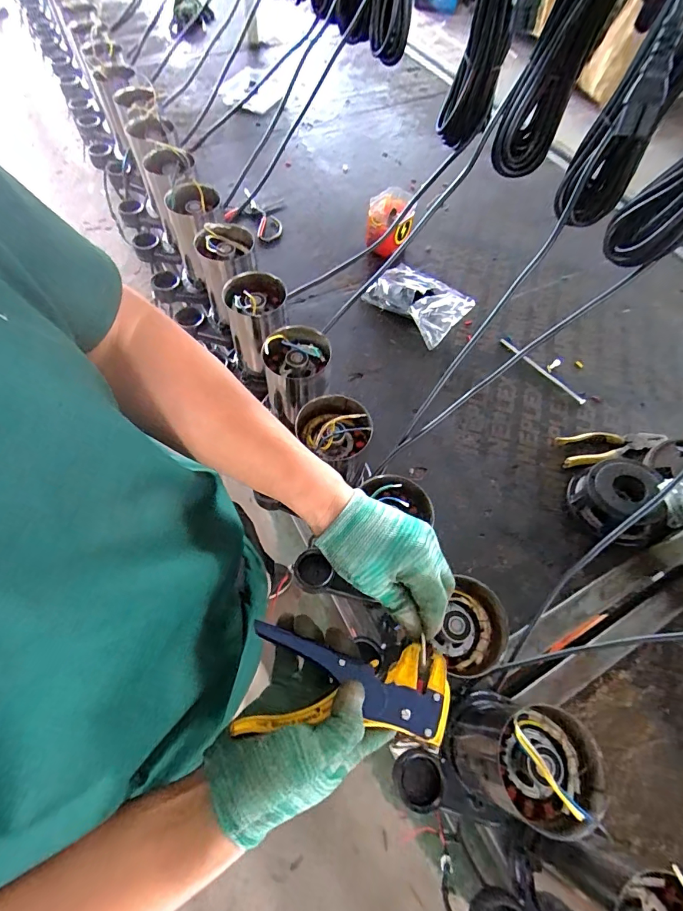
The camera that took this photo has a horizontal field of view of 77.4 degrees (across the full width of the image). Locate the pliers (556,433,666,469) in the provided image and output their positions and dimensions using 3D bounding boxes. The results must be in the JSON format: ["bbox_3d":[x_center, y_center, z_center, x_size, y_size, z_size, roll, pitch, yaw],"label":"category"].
[{"bbox_3d":[0.450,-0.014,0.707,0.174,0.023,0.060,-3,61,-4],"label":"pliers"}]

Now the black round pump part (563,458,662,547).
[{"bbox_3d":[0.410,0.063,0.635,0.112,0.067,0.117,18,62,8],"label":"black round pump part"}]

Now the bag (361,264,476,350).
[{"bbox_3d":[0.146,-0.310,0.850,0.192,0.049,0.125,41,67,18],"label":"bag"}]

